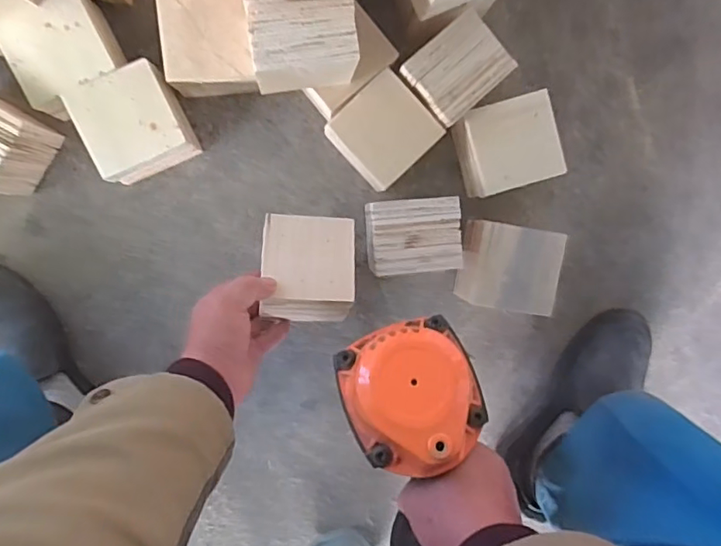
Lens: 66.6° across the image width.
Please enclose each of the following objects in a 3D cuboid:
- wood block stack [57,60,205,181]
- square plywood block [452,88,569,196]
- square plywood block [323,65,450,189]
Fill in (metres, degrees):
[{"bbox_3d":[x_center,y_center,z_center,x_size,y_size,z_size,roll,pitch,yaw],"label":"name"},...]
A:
[{"bbox_3d":[-0.238,-0.155,0.591,0.099,0.080,0.102,-23,97,-1],"label":"wood block stack"},{"bbox_3d":[0.160,-0.140,0.619,0.096,0.081,0.091,-15,96,-1],"label":"square plywood block"},{"bbox_3d":[0.025,-0.154,0.609,0.095,0.077,0.088,-41,97,1],"label":"square plywood block"}]

